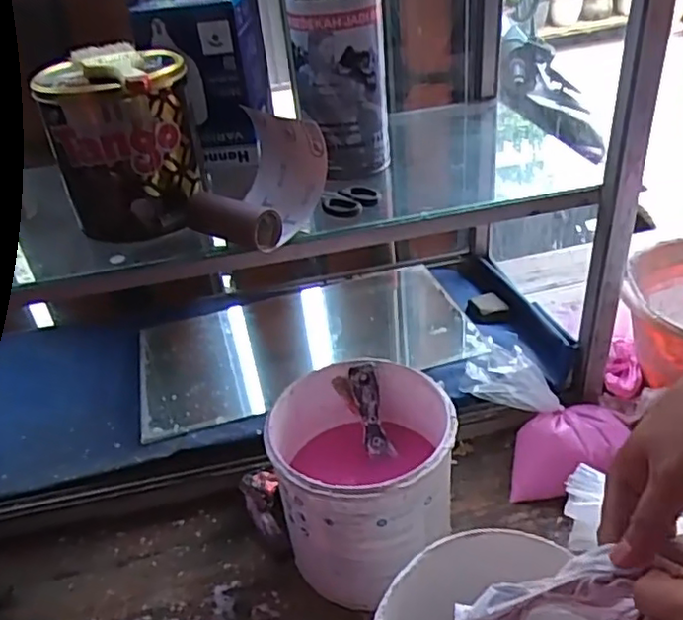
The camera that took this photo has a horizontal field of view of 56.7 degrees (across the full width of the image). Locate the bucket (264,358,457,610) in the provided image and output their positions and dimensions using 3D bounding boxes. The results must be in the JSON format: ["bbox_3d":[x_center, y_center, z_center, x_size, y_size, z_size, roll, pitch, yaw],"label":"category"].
[{"bbox_3d":[0.022,0.173,0.649,0.169,0.178,0.170,-5,35,3],"label":"bucket"}]

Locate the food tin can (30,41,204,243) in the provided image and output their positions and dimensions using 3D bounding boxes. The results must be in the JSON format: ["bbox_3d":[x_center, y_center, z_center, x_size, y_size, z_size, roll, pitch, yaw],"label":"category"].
[{"bbox_3d":[-0.222,-0.172,0.651,0.138,0.160,0.141,-3,38,2],"label":"food tin can"}]

